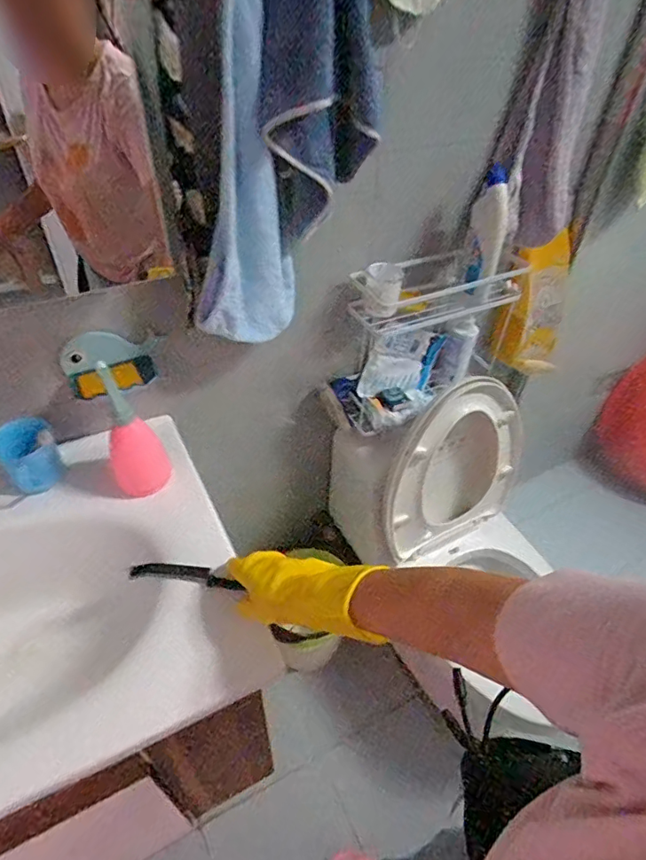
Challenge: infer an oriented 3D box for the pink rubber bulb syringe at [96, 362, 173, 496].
[{"bbox_3d":[-0.280,0.003,0.735,0.082,0.181,0.093,-16,45,-19],"label":"pink rubber bulb syringe"}]

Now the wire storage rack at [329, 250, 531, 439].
[{"bbox_3d":[0.228,-0.189,1.037,0.412,0.346,0.140,-20,47,-23],"label":"wire storage rack"}]

